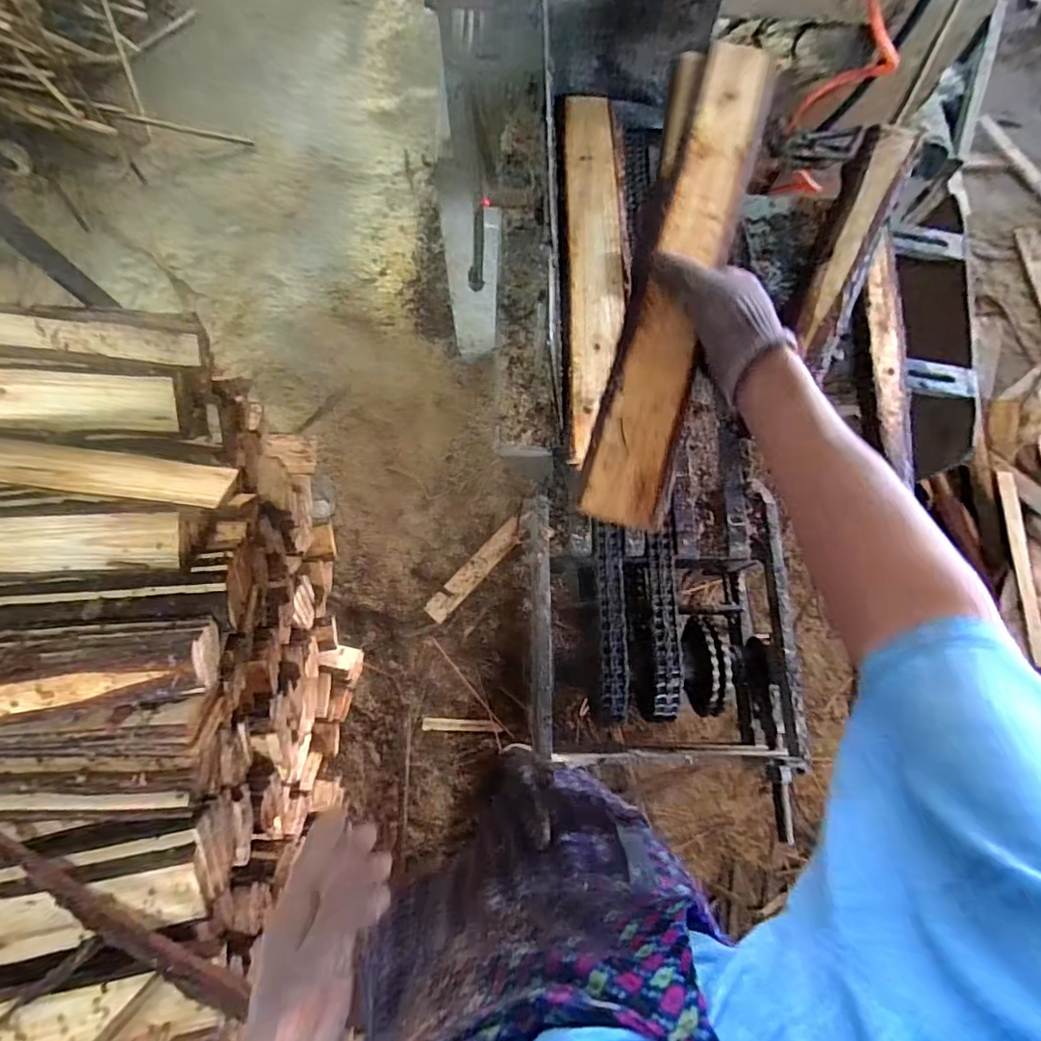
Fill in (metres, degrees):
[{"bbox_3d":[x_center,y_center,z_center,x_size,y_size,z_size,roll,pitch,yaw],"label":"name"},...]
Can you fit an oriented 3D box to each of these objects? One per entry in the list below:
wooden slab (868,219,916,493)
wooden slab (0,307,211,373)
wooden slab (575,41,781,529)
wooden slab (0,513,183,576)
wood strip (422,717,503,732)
[{"bbox_3d":[0.446,-0.204,0.649,0.046,0.021,0.310,5,75,0],"label":"wooden slab"},{"bbox_3d":[-0.623,-0.228,0.638,0.449,0.058,0.064,0,75,-16],"label":"wooden slab"},{"bbox_3d":[0.146,-0.222,0.483,0.072,0.019,0.468,16,81,3],"label":"wooden slab"},{"bbox_3d":[-0.647,0.033,0.629,0.467,0.075,0.073,-4,75,-2],"label":"wooden slab"},{"bbox_3d":[-0.146,0.511,1.338,0.195,0.014,0.031,1,75,-1],"label":"wood strip"}]

